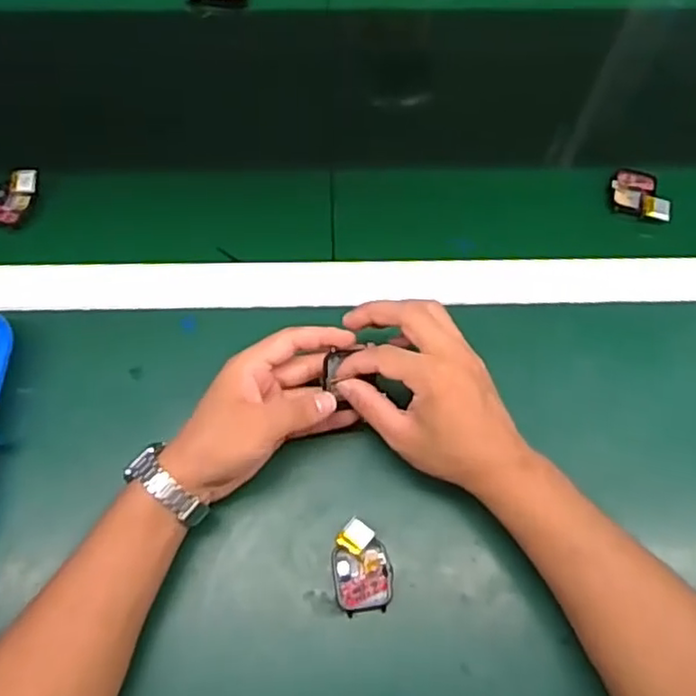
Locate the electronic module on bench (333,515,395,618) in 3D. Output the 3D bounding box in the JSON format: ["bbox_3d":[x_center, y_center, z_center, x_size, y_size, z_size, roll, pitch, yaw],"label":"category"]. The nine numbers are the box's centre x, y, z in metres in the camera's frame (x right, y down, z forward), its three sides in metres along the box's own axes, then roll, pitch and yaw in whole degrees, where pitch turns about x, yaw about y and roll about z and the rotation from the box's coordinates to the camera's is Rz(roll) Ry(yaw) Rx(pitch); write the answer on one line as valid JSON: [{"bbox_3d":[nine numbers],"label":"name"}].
[{"bbox_3d":[0.010,0.150,0.457,0.039,0.014,0.059,-6,67,-4],"label":"electronic module on bench"}]

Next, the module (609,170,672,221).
[{"bbox_3d":[0.258,-0.134,0.585,0.049,0.016,0.045,19,68,7],"label":"module"}]

